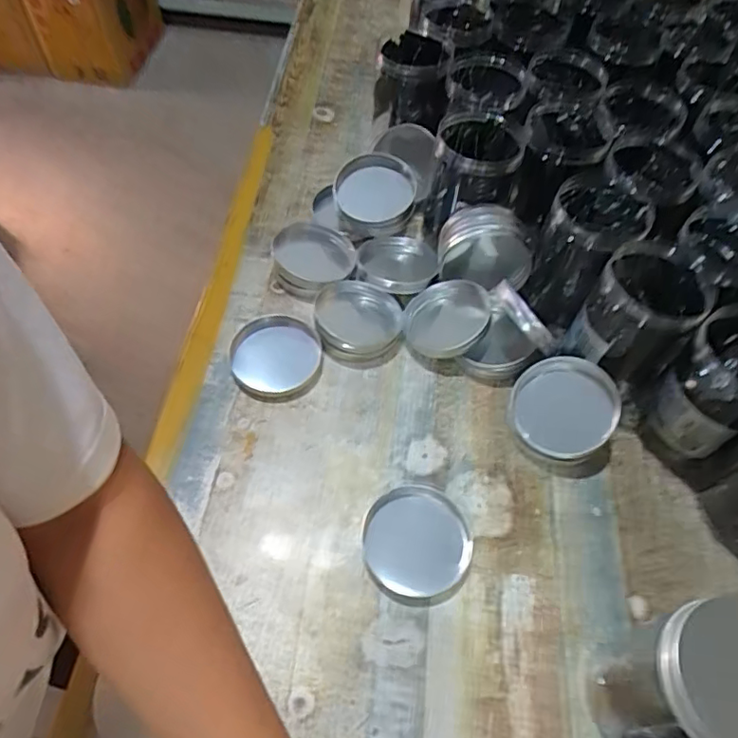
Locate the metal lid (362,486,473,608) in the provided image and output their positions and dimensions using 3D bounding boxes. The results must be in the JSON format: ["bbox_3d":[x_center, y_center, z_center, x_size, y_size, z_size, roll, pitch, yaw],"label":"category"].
[{"bbox_3d":[0.043,0.155,0.525,0.094,0.019,0.101,1,56,-1],"label":"metal lid"}]

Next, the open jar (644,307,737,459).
[{"bbox_3d":[0.323,0.024,0.544,0.088,0.149,0.091,1,57,-1],"label":"open jar"}]

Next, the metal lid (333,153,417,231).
[{"bbox_3d":[0.007,-0.218,0.732,0.104,0.036,0.106,-7,68,17],"label":"metal lid"}]

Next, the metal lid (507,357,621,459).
[{"bbox_3d":[0.187,0.035,0.569,0.097,0.018,0.101,-13,69,35],"label":"metal lid"}]

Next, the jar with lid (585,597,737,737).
[{"bbox_3d":[0.222,0.222,0.401,0.086,0.158,0.089,1,56,-1],"label":"jar with lid"}]

